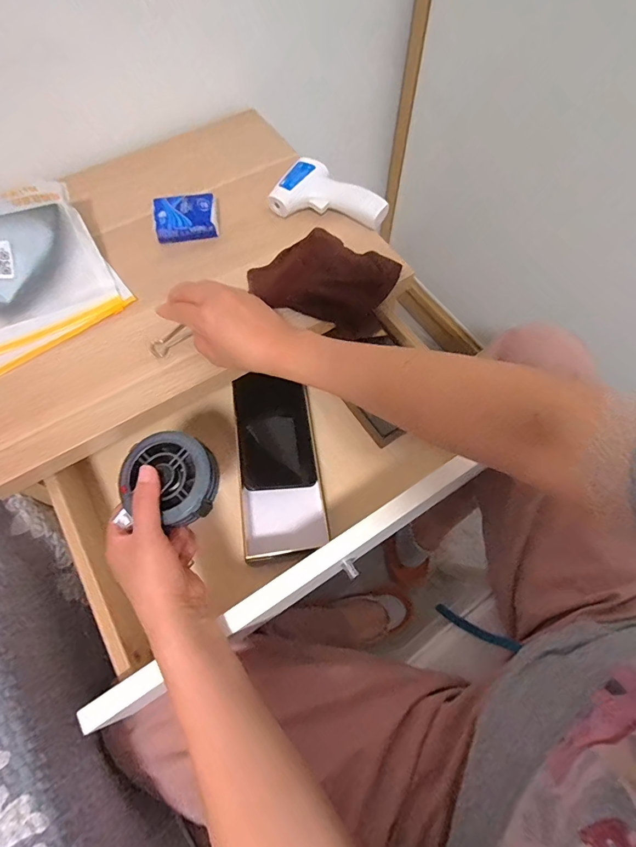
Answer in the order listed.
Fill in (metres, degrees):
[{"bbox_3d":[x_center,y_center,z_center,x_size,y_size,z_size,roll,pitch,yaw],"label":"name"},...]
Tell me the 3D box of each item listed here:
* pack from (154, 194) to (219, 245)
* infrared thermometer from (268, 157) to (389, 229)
[{"bbox_3d":[-0.163,-0.253,0.526,0.074,0.029,0.055,-10,65,-5],"label":"pack"},{"bbox_3d":[0.014,-0.287,0.533,0.147,0.037,0.075,9,65,4],"label":"infrared thermometer"}]

